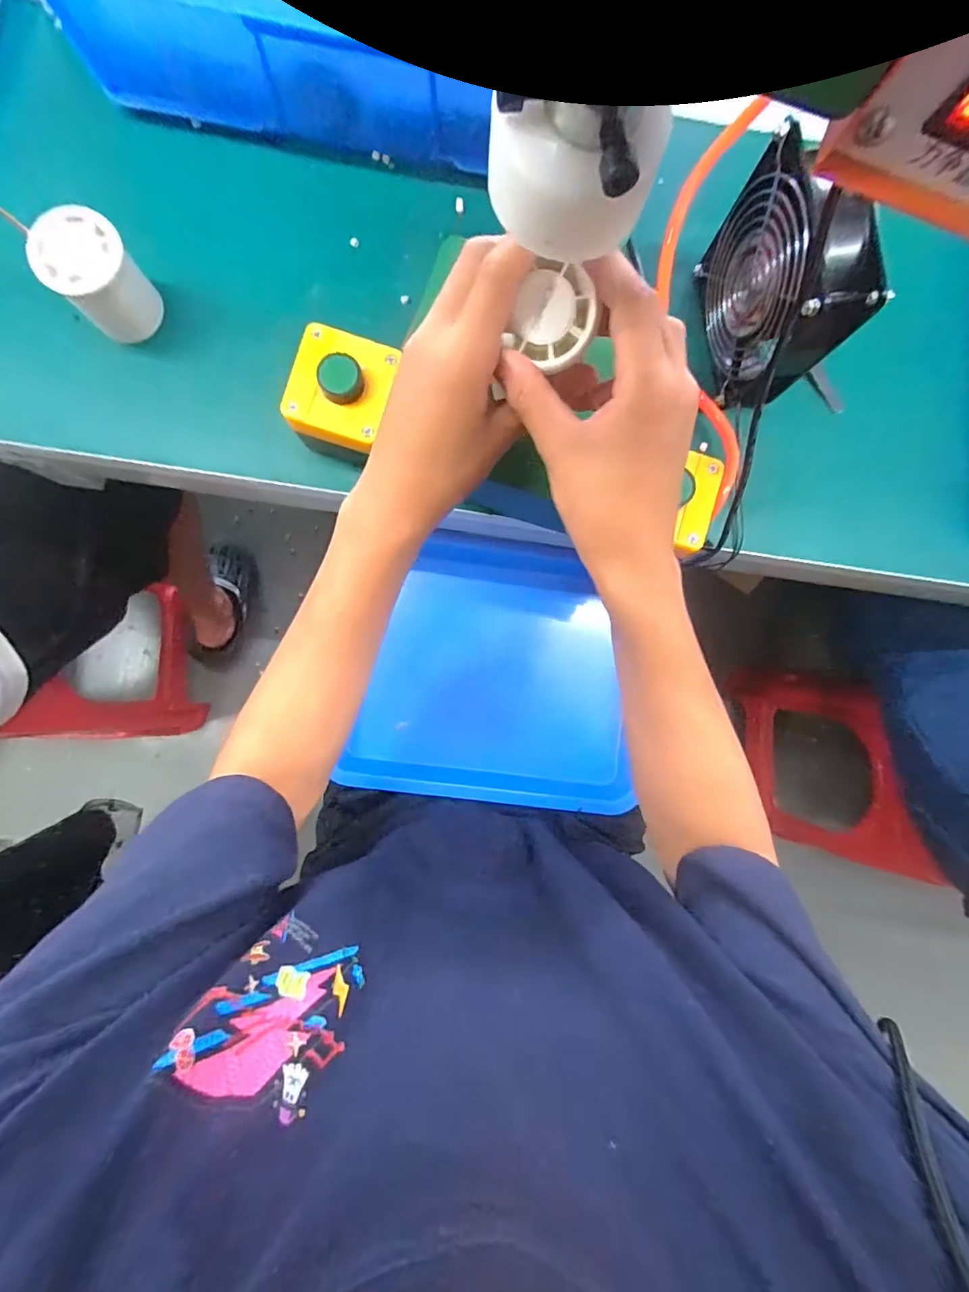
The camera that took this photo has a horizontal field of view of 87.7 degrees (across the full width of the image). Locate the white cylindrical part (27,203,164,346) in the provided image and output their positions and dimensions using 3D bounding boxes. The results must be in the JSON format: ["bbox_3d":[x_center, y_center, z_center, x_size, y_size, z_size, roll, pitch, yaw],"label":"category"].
[{"bbox_3d":[-0.271,-0.259,0.357,0.055,0.061,0.053,0,87,-3],"label":"white cylindrical part"}]

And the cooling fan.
[{"bbox_3d":[0.199,-0.244,0.339,0.042,0.115,0.122,-9,87,-3],"label":"cooling fan"}]

